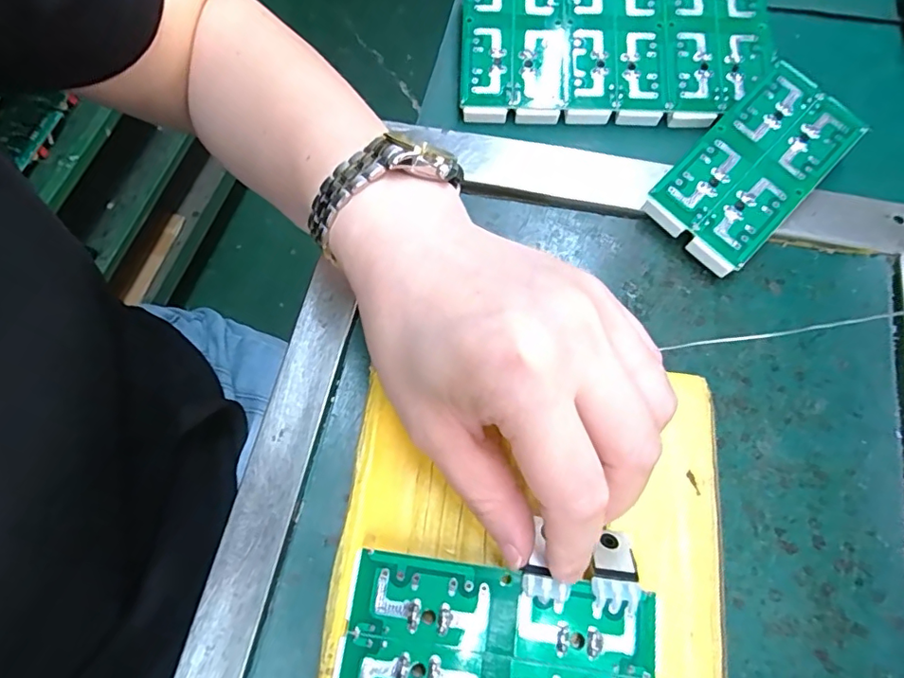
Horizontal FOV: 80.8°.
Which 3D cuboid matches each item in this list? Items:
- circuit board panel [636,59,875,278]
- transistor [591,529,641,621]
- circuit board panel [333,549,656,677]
[{"bbox_3d":[0.145,-0.082,0.256,0.054,0.021,0.102,42,74,14],"label":"circuit board panel"},{"bbox_3d":[0.057,0.083,0.186,0.016,0.010,0.027,9,69,3],"label":"transistor"},{"bbox_3d":[0.014,0.105,0.174,0.102,0.009,0.052,8,69,3],"label":"circuit board panel"}]

